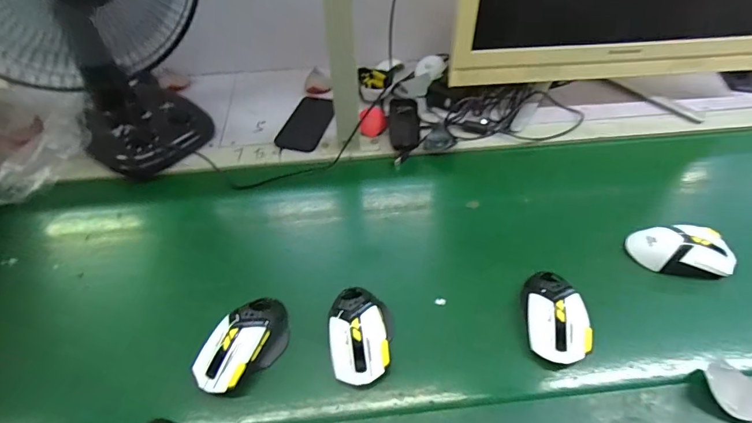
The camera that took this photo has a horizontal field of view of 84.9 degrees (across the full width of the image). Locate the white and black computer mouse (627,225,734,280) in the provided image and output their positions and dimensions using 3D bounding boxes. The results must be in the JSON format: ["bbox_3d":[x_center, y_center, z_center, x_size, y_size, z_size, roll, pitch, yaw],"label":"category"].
[{"bbox_3d":[0.404,0.052,0.546,0.121,0.040,0.057,5,51,7],"label":"white and black computer mouse"}]

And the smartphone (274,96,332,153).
[{"bbox_3d":[-0.123,-0.163,0.737,0.077,0.006,0.155,10,52,10],"label":"smartphone"}]

